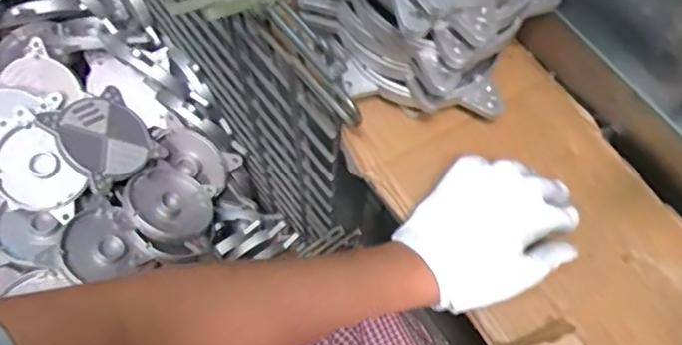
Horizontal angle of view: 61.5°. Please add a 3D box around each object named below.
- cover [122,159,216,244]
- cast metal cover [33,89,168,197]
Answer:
[{"bbox_3d":[-0.269,0.049,0.904,0.134,0.025,0.147,32,44,-17],"label":"cover"},{"bbox_3d":[-0.363,-0.056,0.891,0.145,0.029,0.146,50,39,0],"label":"cast metal cover"}]

